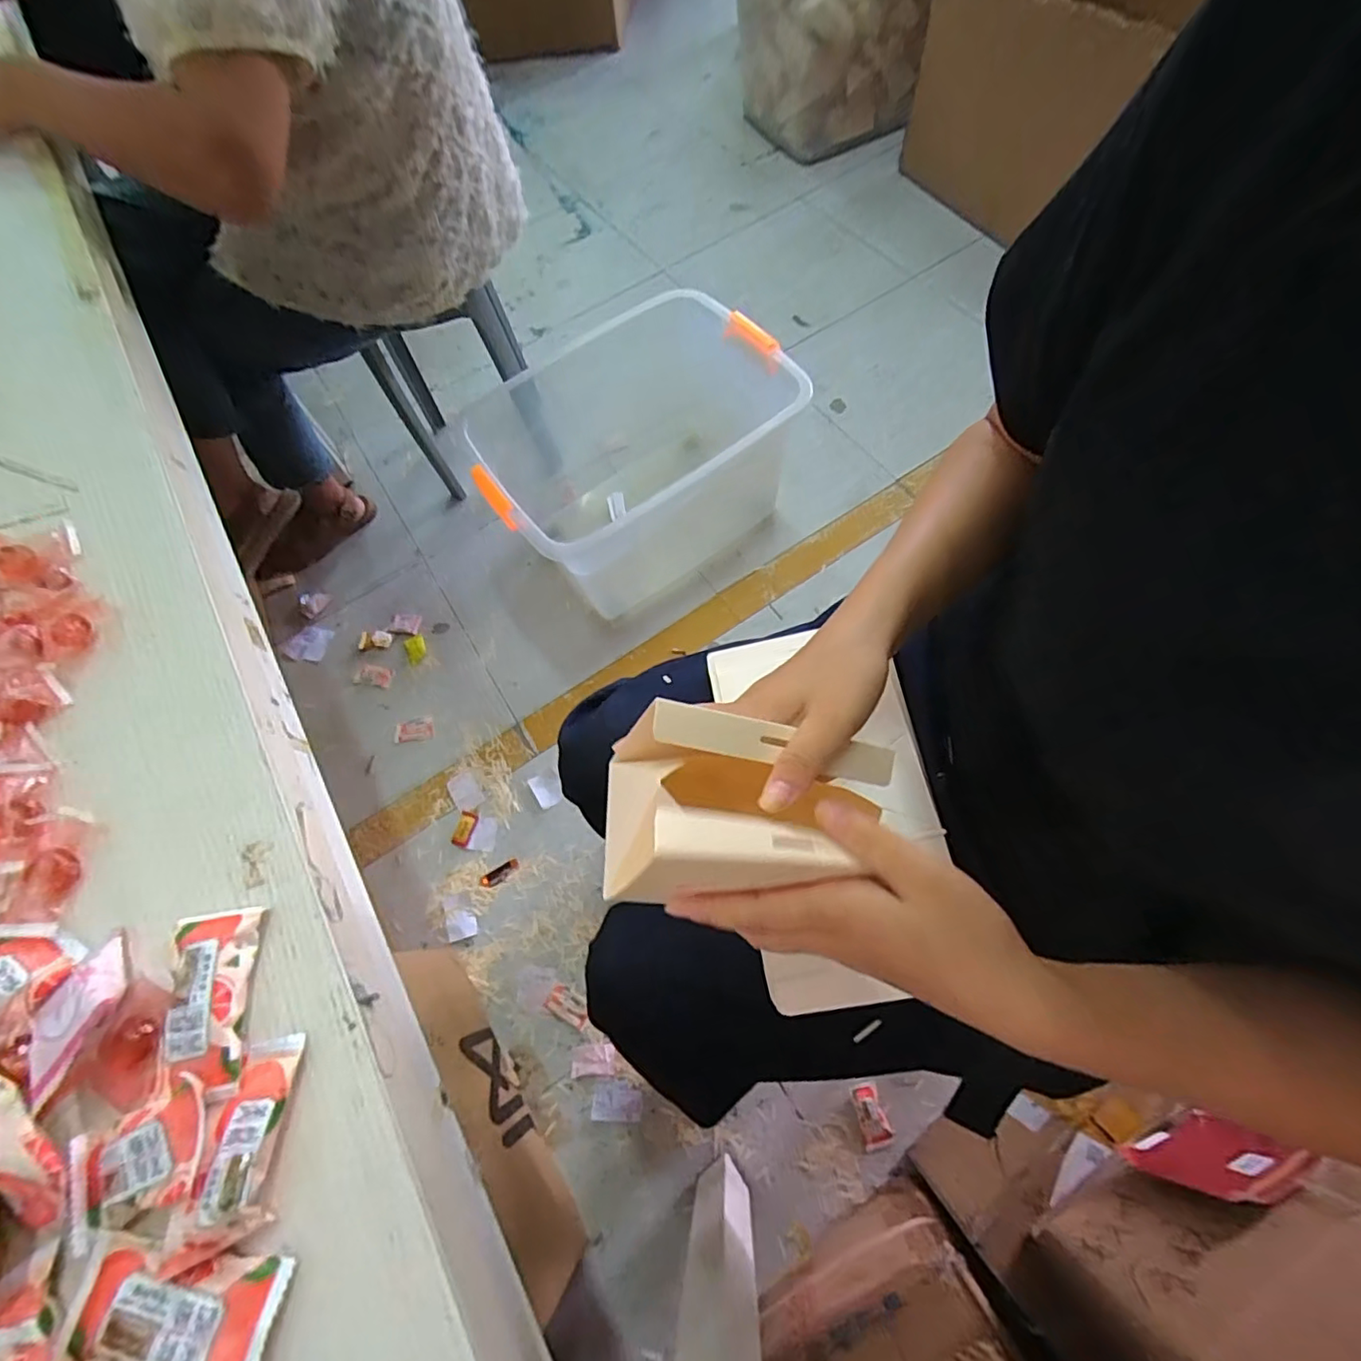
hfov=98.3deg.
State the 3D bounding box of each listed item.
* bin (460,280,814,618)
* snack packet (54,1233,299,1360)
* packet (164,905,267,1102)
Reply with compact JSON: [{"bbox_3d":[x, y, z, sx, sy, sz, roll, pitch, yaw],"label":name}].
[{"bbox_3d":[-0.050,-0.409,1.132,0.592,0.344,0.449,-27,67,-6],"label":"bin"},{"bbox_3d":[-0.178,0.222,0.202,0.075,0.008,0.038,3,64,5],"label":"snack packet"},{"bbox_3d":[-0.198,0.133,0.245,0.035,0.013,0.070,-10,63,-1],"label":"packet"}]

